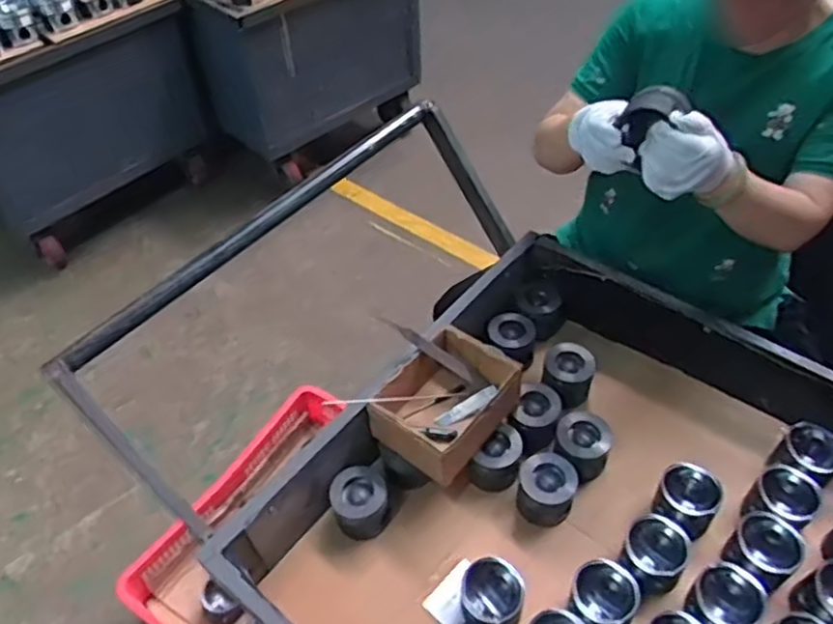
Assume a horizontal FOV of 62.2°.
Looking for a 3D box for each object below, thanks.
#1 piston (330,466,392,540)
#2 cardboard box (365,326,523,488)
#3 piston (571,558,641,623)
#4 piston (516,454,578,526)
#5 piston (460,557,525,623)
[{"bbox_3d":[-0.082,0.286,1.028,0.083,0.064,0.087,-1,48,1],"label":"piston"},{"bbox_3d":[0.049,0.143,1.073,0.165,0.091,0.202,31,56,27],"label":"cardboard box"},{"bbox_3d":[0.250,0.396,0.938,0.084,0.090,0.097,27,54,24],"label":"piston"},{"bbox_3d":[0.196,0.265,1.034,0.079,0.080,0.083,-1,48,1],"label":"piston"},{"bbox_3d":[0.103,0.398,0.951,0.082,0.086,0.082,-1,48,1],"label":"piston"}]

